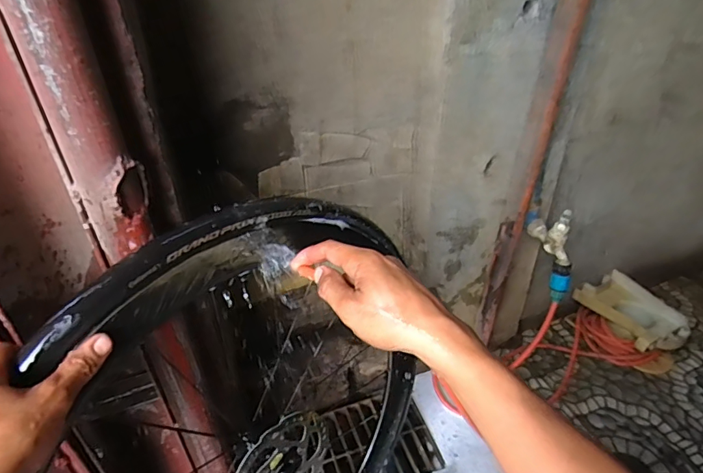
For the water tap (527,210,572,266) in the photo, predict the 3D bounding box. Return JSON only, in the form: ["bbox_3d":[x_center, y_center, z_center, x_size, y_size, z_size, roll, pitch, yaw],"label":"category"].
[{"bbox_3d":[0.376,-0.010,0.851,0.030,0.084,0.104,-9,36,-12],"label":"water tap"}]

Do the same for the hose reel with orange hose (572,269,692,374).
[{"bbox_3d":[0.705,0.217,1.167,0.171,0.115,0.244,-12,36,-16],"label":"hose reel with orange hose"}]

